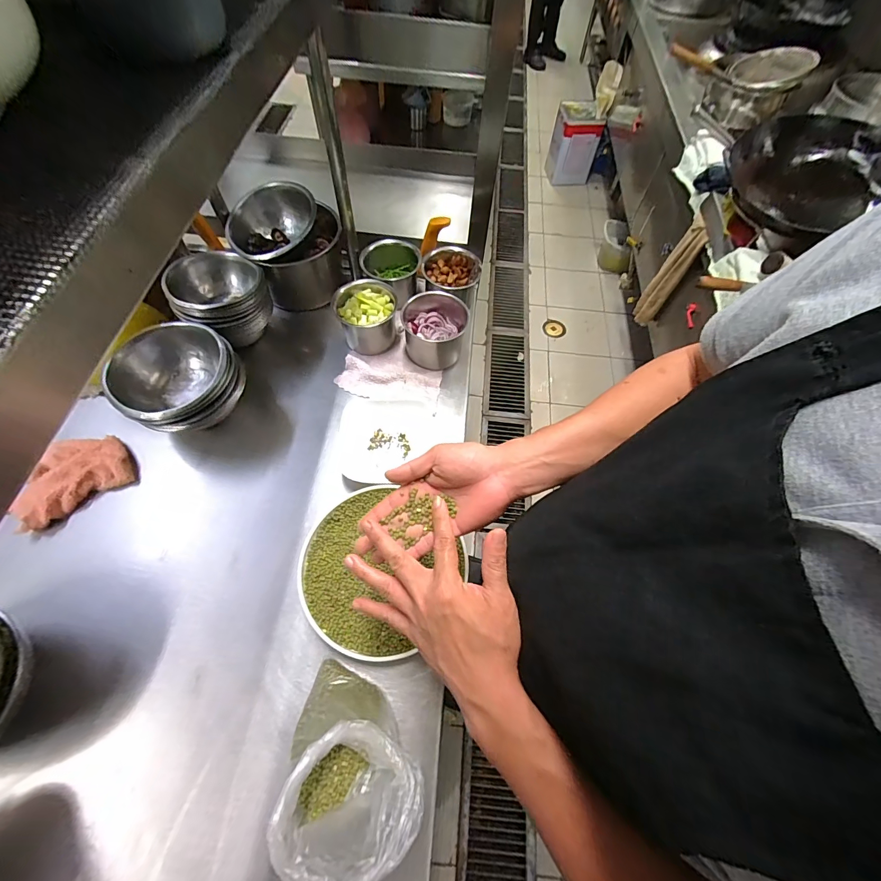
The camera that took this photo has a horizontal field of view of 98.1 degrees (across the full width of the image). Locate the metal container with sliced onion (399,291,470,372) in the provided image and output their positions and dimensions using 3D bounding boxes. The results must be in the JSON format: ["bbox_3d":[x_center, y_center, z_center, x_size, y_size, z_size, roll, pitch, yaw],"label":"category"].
[{"bbox_3d":[-0.016,-0.209,0.720,0.115,0.087,0.118,1,62,-2],"label":"metal container with sliced onion"}]

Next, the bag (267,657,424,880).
[{"bbox_3d":[-0.093,0.337,0.403,0.149,0.133,0.147,11,62,3],"label":"bag"}]

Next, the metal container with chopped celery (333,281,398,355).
[{"bbox_3d":[-0.138,-0.235,0.722,0.109,0.091,0.110,1,62,-2],"label":"metal container with chopped celery"}]

